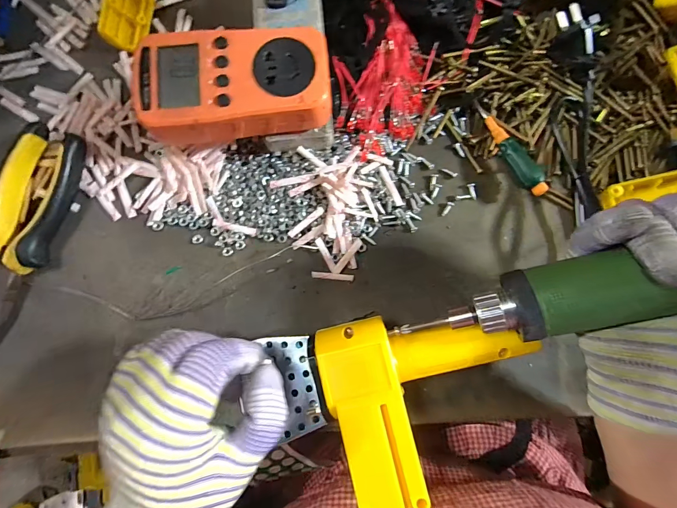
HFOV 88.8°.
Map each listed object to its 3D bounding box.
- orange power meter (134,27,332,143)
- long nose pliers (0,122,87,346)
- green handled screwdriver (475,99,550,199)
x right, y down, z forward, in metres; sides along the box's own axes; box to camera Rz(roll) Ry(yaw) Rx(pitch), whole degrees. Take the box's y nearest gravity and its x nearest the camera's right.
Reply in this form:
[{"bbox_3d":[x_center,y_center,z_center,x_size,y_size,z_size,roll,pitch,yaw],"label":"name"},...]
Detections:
[{"bbox_3d":[-0.070,-0.113,0.234,0.124,0.031,0.070,-6,83,-5],"label":"orange power meter"},{"bbox_3d":[-0.232,-0.001,0.249,0.040,0.021,0.186,15,83,-3],"label":"long nose pliers"},{"bbox_3d":[0.139,-0.088,0.284,0.015,0.012,0.094,-25,73,-6],"label":"green handled screwdriver"}]

